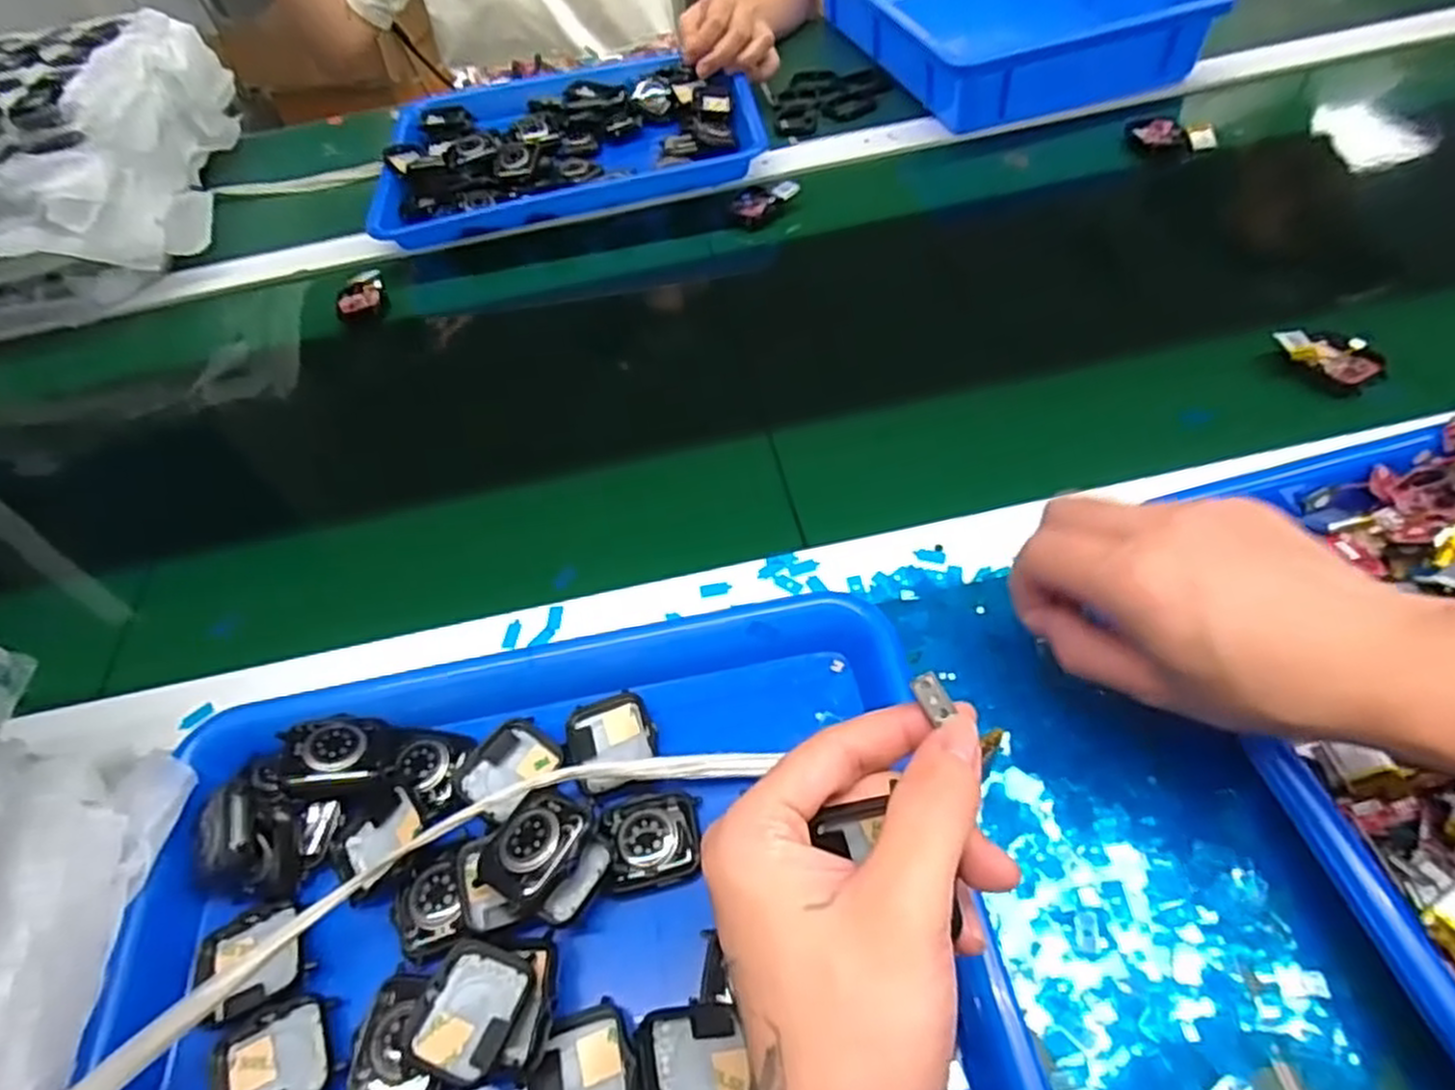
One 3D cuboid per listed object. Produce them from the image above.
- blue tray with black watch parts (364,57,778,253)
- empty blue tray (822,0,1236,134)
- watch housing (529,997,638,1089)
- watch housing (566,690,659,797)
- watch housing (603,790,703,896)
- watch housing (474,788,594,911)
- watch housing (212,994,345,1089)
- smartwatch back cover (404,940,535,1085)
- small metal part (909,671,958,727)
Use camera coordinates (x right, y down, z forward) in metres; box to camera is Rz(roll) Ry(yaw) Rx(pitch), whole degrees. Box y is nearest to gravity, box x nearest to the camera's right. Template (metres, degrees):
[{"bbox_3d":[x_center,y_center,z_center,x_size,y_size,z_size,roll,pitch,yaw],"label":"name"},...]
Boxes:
[{"bbox_3d":[-0.146,-0.373,0.691,0.321,0.038,0.236,-12,53,-1],"label":"blue tray with black watch parts"},{"bbox_3d":[0.259,-0.520,0.744,0.247,0.072,0.343,-17,53,-5],"label":"empty blue tray"},{"bbox_3d":[-0.051,0.190,0.271,0.037,0.013,0.043,-11,53,0],"label":"watch housing"},{"bbox_3d":[-0.051,0.090,0.345,0.038,0.010,0.046,-16,53,-4],"label":"watch housing"},{"bbox_3d":[-0.030,0.122,0.319,0.038,0.011,0.036,-11,53,0],"label":"watch housing"},{"bbox_3d":[-0.076,0.121,0.307,0.035,0.018,0.043,16,58,19],"label":"watch housing"},{"bbox_3d":[-0.167,0.193,0.286,0.043,0.012,0.036,-24,54,-10],"label":"watch housing"},{"bbox_3d":[-0.093,0.170,0.280,0.036,0.009,0.041,11,56,16],"label":"smartwatch back cover"},{"bbox_3d":[0.061,0.045,0.226,0.008,0.004,0.015,-32,84,-4],"label":"small metal part"}]

